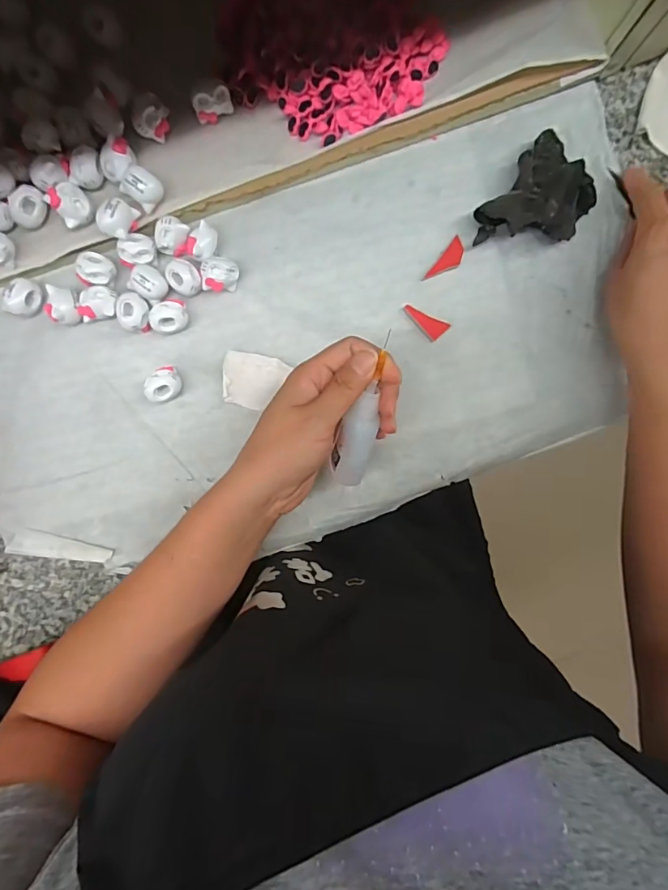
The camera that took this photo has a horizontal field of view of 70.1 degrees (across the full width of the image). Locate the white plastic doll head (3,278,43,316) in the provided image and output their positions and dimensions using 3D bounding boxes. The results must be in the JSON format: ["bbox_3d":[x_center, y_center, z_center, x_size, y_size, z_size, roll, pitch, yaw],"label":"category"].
[{"bbox_3d":[-0.211,-0.100,0.322,0.019,0.016,0.024,22,94,-7],"label":"white plastic doll head"}]

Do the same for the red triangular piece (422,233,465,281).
[{"bbox_3d":[0.082,-0.131,0.343,0.014,0.004,0.037,39,92,-8],"label":"red triangular piece"}]

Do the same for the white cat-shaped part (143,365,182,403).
[{"bbox_3d":[-0.119,-0.042,0.333,0.023,0.019,0.024,-1,96,-5],"label":"white cat-shaped part"}]

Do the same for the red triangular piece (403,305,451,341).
[{"bbox_3d":[0.065,-0.087,0.343,0.035,0.004,0.015,25,94,-7],"label":"red triangular piece"}]

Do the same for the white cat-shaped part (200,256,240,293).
[{"bbox_3d":[-0.079,-0.118,0.331,0.024,0.018,0.023,7,96,-6],"label":"white cat-shaped part"}]

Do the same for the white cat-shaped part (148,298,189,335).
[{"bbox_3d":[-0.114,-0.089,0.332,0.026,0.016,0.023,-44,98,1],"label":"white cat-shaped part"}]

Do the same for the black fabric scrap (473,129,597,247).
[{"bbox_3d":[0.145,-0.170,0.332,0.060,0.027,0.087,39,92,-8],"label":"black fabric scrap"}]

